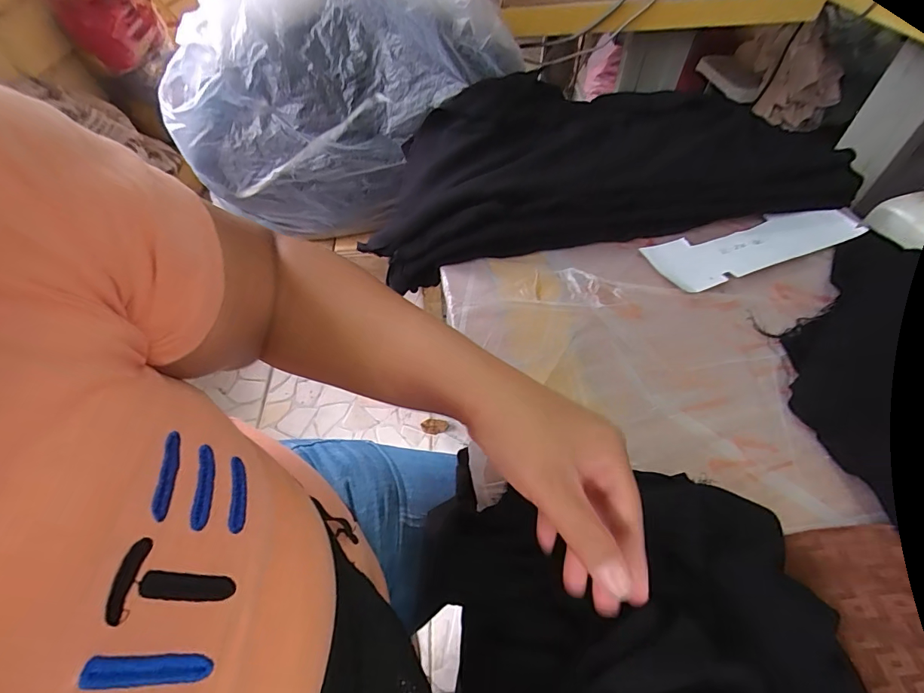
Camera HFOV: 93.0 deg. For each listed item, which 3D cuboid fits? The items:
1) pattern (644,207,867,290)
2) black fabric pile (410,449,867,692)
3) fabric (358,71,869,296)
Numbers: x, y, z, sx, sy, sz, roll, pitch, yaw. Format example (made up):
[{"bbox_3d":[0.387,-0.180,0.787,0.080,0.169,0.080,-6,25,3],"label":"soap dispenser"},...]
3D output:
[{"bbox_3d":[0.320,-0.116,0.484,0.240,0.010,0.070,-18,55,-10],"label":"pattern"},{"bbox_3d":[0.093,0.180,0.242,0.232,0.092,0.229,-4,54,0],"label":"black fabric pile"},{"bbox_3d":[0.153,-0.244,0.556,0.540,0.054,0.307,-12,55,-6],"label":"fabric"}]

